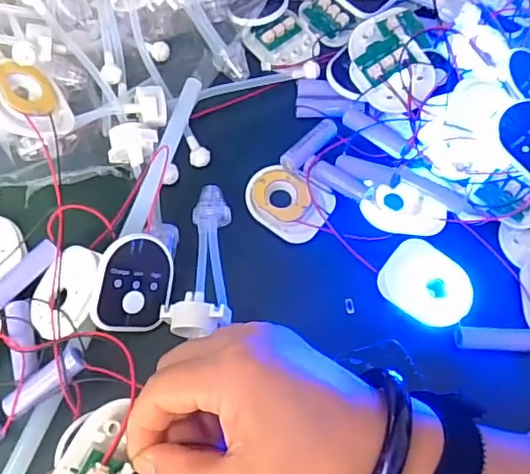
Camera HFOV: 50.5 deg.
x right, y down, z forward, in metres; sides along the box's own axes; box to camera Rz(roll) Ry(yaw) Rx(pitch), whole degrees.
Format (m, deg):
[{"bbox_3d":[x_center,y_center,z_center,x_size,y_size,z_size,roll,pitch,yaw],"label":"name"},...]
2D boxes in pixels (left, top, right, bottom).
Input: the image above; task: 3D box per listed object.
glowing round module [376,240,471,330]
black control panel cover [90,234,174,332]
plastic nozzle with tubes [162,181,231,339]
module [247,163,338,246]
[{"bbox_3d":[0.105,0.029,0.361,0.058,0.007,0.049,36,69,15],"label":"glowing round module"},{"bbox_3d":[-0.078,0.028,0.335,0.047,0.009,0.056,15,86,-40],"label":"black control panel cover"},{"bbox_3d":[-0.038,0.013,0.351,0.040,0.020,0.100,4,65,2],"label":"plastic nozzle with tubes"},{"bbox_3d":[0.014,-0.023,0.383,0.058,0.016,0.042,32,68,14],"label":"module"}]

